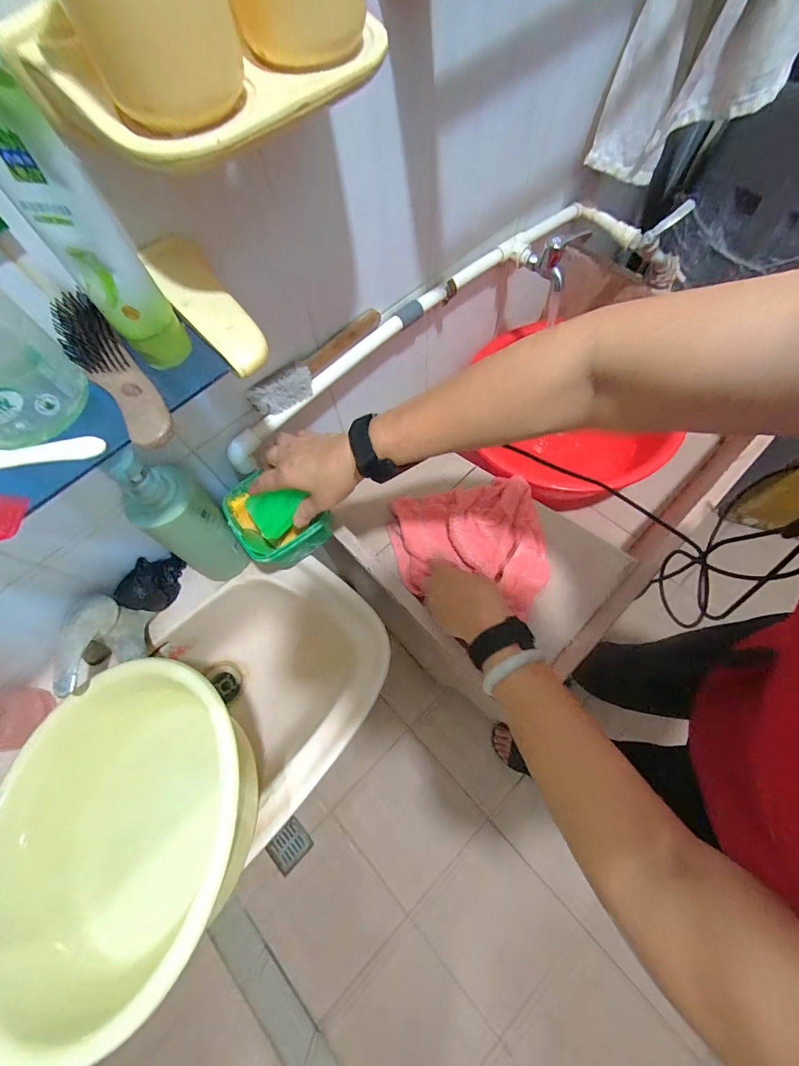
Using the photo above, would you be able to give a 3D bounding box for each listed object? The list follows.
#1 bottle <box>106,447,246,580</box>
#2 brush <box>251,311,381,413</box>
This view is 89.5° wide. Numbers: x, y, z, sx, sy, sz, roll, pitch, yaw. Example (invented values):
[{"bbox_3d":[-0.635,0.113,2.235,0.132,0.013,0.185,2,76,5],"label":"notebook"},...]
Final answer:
[{"bbox_3d":[-0.244,-0.008,0.477,0.076,0.236,0.062,-43,72,-14],"label":"bottle"},{"bbox_3d":[-0.099,-0.219,0.505,0.029,0.040,0.202,38,74,16],"label":"brush"}]

